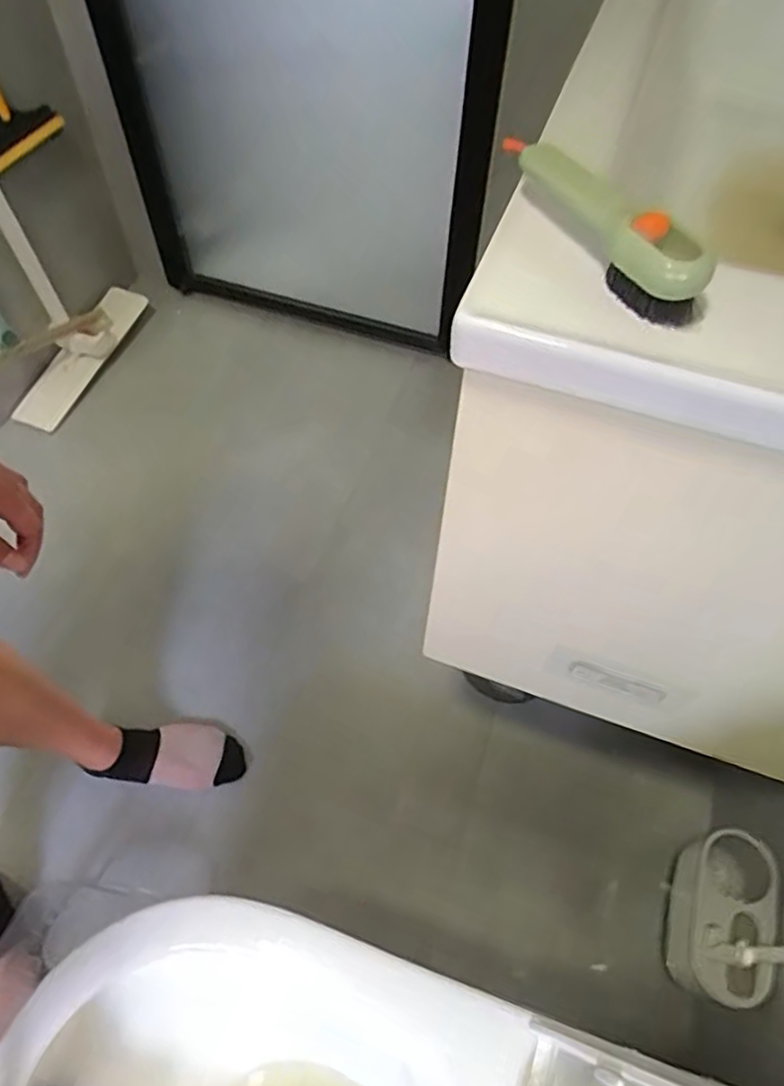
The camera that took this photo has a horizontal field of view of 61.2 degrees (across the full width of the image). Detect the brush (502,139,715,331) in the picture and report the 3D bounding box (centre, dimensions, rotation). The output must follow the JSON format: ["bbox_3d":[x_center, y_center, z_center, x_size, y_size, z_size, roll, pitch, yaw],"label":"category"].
[{"bbox_3d":[0.130,-0.206,0.424,0.032,0.047,0.181,-25,66,-14],"label":"brush"}]

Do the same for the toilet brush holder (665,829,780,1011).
[{"bbox_3d":[0.408,0.468,0.833,0.084,0.145,0.182,21,64,9],"label":"toilet brush holder"}]

